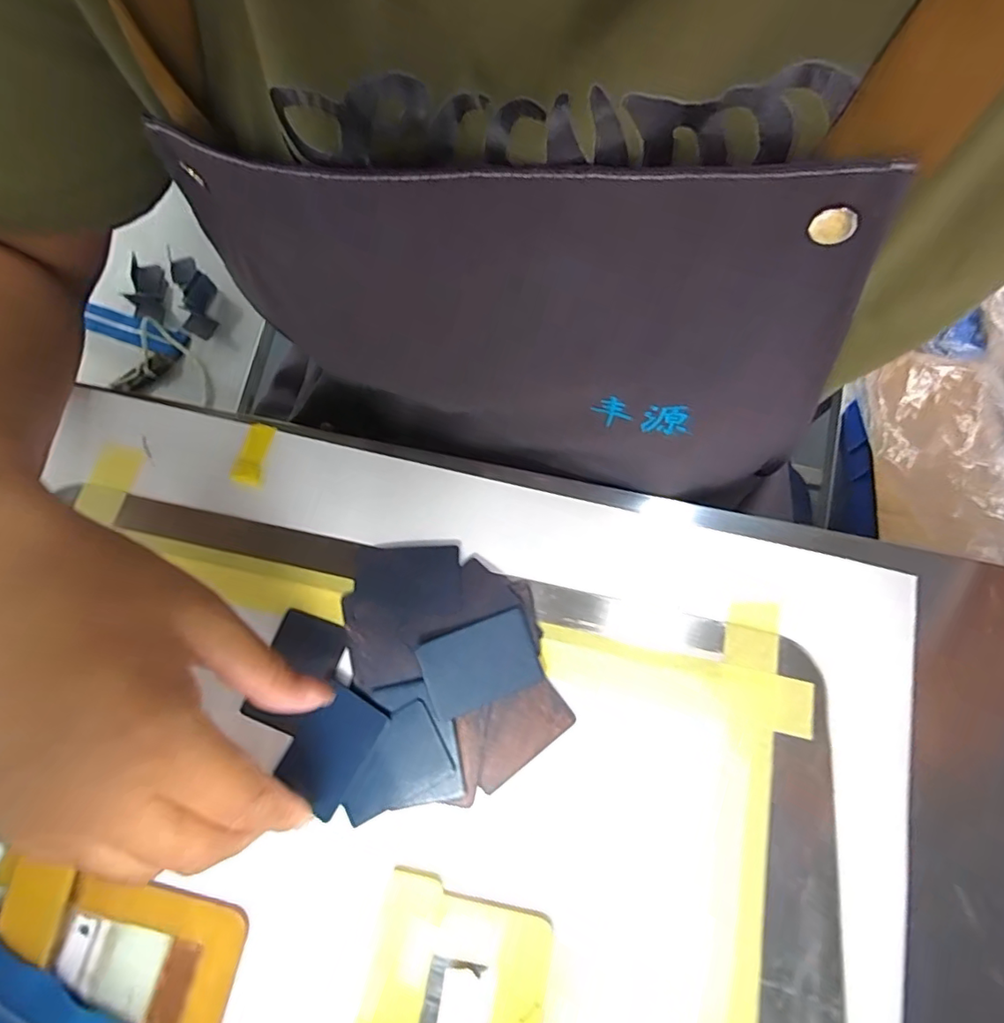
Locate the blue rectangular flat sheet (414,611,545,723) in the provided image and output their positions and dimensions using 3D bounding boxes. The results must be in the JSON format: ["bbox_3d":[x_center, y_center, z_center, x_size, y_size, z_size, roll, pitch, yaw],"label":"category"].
[{"bbox_3d":[-0.010,0.070,0.248,0.052,0.004,0.035,-20,81,-10],"label":"blue rectangular flat sheet"}]

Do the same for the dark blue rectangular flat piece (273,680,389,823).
[{"bbox_3d":[-0.077,0.106,0.243,0.033,0.004,0.048,29,76,10],"label":"dark blue rectangular flat piece"}]

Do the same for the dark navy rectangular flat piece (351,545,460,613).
[{"bbox_3d":[-0.047,0.033,0.263,0.052,0.006,0.032,-1,73,2],"label":"dark navy rectangular flat piece"}]

